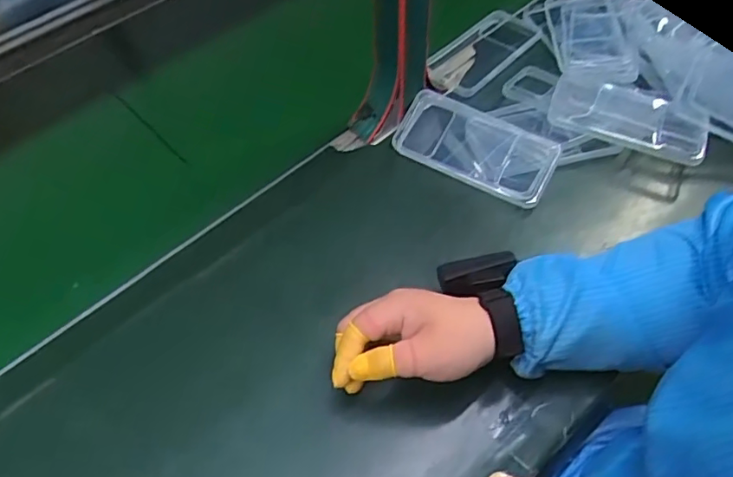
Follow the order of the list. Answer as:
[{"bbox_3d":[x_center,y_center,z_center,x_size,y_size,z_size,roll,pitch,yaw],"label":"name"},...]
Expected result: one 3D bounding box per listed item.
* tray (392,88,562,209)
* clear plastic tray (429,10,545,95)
[{"bbox_3d":[0.127,-0.109,0.675,0.180,0.039,0.099,25,59,18],"label":"tray"},{"bbox_3d":[0.155,-0.250,0.794,0.082,0.027,0.191,35,62,23],"label":"clear plastic tray"}]

